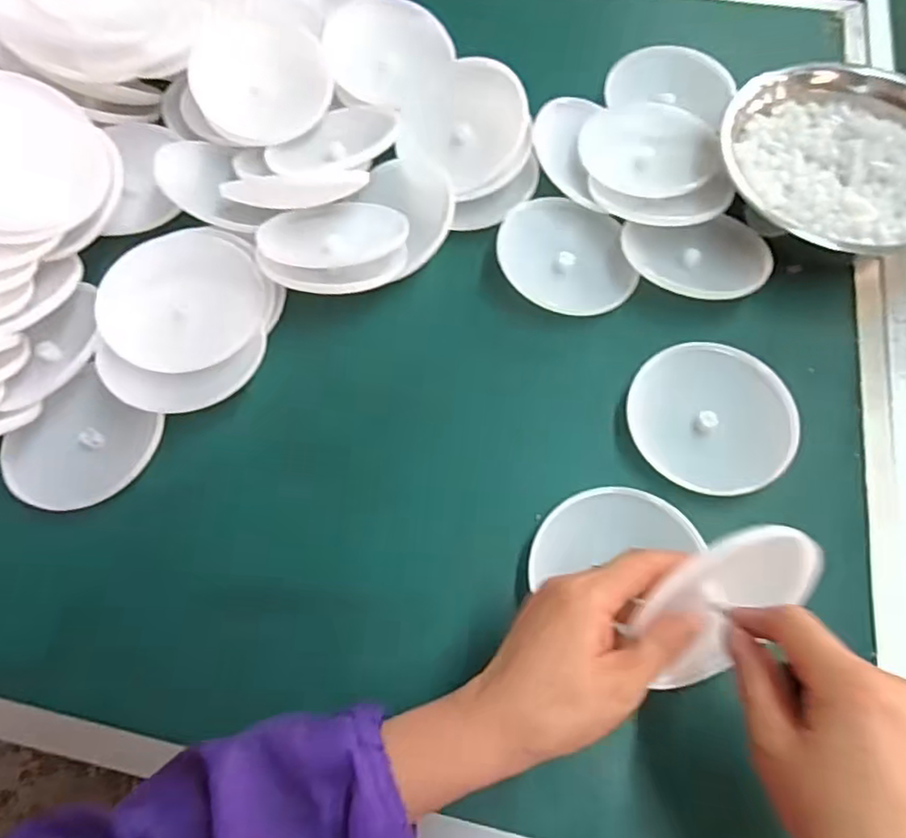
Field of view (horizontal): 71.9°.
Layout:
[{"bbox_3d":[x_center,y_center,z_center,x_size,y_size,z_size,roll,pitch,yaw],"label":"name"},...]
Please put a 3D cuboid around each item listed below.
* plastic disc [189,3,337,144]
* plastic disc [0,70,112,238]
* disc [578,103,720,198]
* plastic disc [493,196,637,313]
[{"bbox_3d":[-0.162,-0.294,0.531,0.110,0.022,0.110,0,91,-6],"label":"plastic disc"},{"bbox_3d":[-0.313,-0.192,0.447,0.115,0.019,0.111,0,89,-28],"label":"plastic disc"},{"bbox_3d":[0.163,-0.227,0.525,0.108,0.017,0.085,3,66,3],"label":"disc"},{"bbox_3d":[0.089,-0.129,0.496,0.103,0.020,0.095,-1,66,1],"label":"plastic disc"}]

